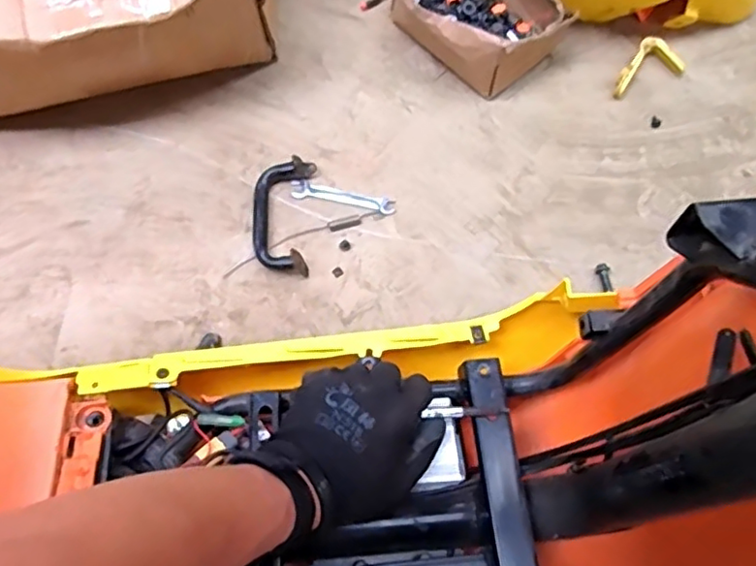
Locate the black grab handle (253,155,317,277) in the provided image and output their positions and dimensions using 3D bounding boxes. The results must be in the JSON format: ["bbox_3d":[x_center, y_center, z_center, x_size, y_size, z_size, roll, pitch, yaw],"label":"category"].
[{"bbox_3d":[-0.119,-0.086,0.758,0.072,0.034,0.150,4,71,-1],"label":"black grab handle"}]

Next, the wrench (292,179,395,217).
[{"bbox_3d":[-0.043,-0.107,0.780,0.129,0.005,0.024,11,71,2],"label":"wrench"}]

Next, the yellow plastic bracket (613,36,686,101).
[{"bbox_3d":[0.362,-0.298,0.842,0.106,0.014,0.059,-24,94,-13],"label":"yellow plastic bracket"}]

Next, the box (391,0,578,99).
[{"bbox_3d":[0.126,-0.354,0.821,0.177,0.093,0.213,-39,77,-14],"label":"box"}]

